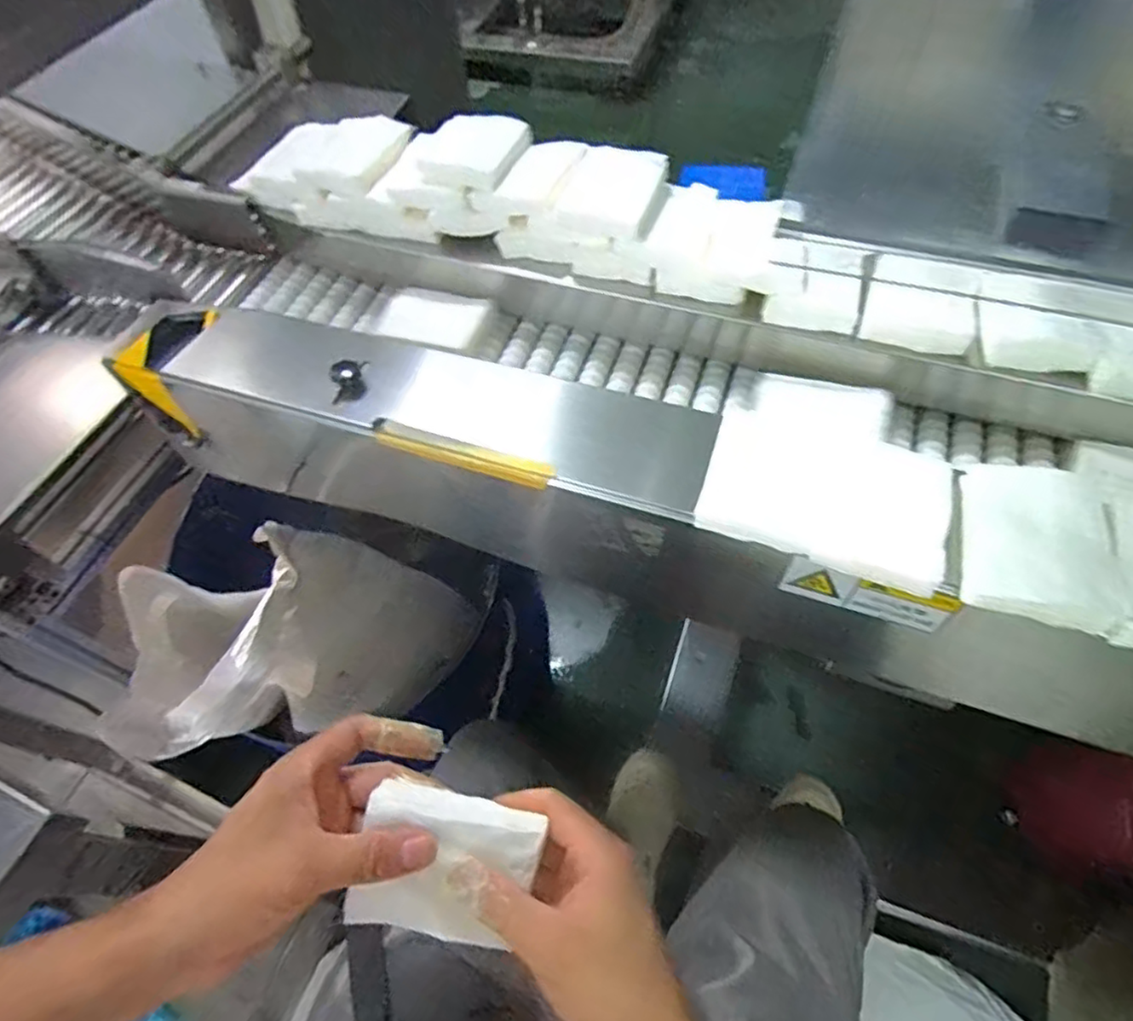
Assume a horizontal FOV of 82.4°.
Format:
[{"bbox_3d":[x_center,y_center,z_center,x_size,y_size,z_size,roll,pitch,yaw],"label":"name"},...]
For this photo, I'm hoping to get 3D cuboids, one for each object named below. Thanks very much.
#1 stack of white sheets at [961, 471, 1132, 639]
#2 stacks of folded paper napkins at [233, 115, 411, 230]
[{"bbox_3d":[0.289,0.017,0.399,0.076,0.017,0.108,12,60,11],"label":"stack of white sheets"},{"bbox_3d":[-0.243,-0.344,0.654,0.175,0.061,0.102,16,61,13],"label":"stacks of folded paper napkins"}]

